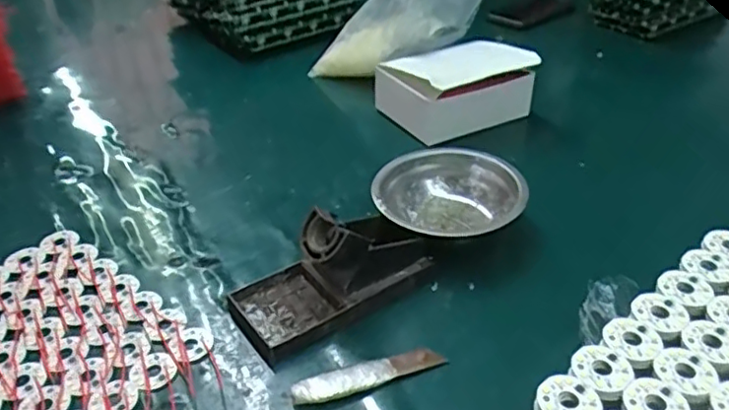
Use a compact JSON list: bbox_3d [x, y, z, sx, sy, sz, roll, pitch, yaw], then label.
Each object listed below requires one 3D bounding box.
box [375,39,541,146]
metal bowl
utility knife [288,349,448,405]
[{"bbox_3d":[0.097,-0.138,0.706,0.145,0.075,0.112,-19,39,-23],"label":"box"},{"bbox_3d":[0.073,-0.002,0.558,0.126,0.048,0.126,-1,35,1],"label":"metal bowl"},{"bbox_3d":[0.003,0.113,0.419,0.105,0.009,0.019,-13,37,-15],"label":"utility knife"}]

